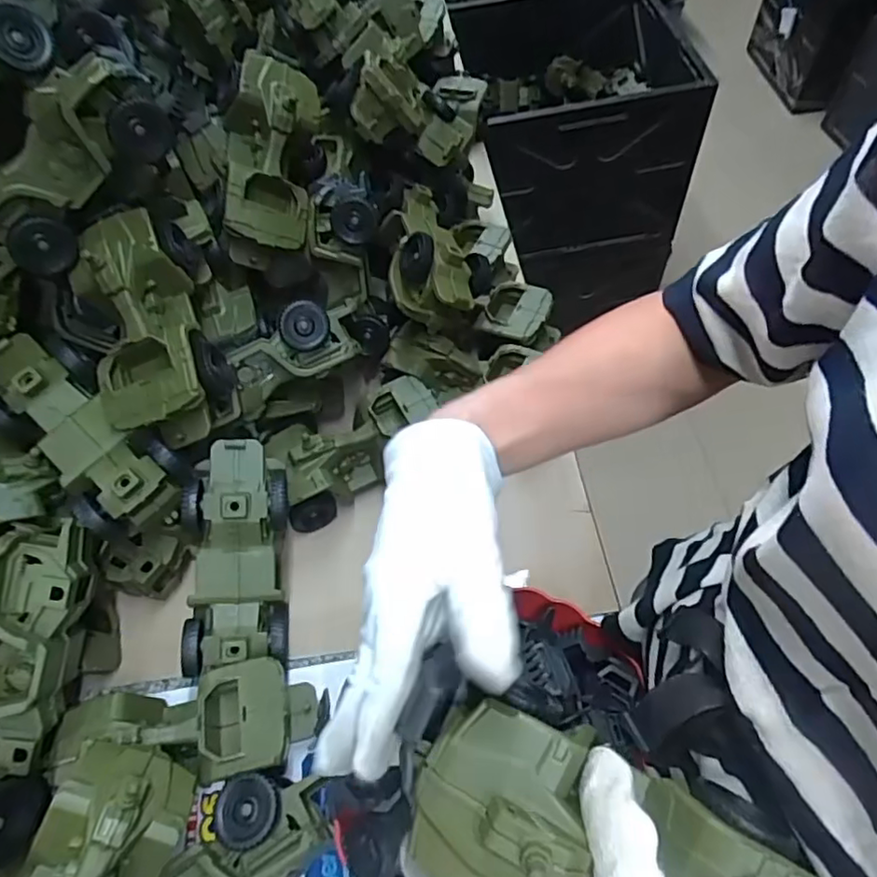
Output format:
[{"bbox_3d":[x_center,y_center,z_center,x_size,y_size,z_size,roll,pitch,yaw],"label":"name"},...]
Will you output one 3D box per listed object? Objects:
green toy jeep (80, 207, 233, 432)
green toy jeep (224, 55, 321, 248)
[{"bbox_3d":[-0.229,-0.095,0.483,0.087,0.069,0.172,-12,82,-3],"label":"green toy jeep"},{"bbox_3d":[-0.165,-0.267,0.580,0.086,0.072,0.170,4,87,7],"label":"green toy jeep"}]

